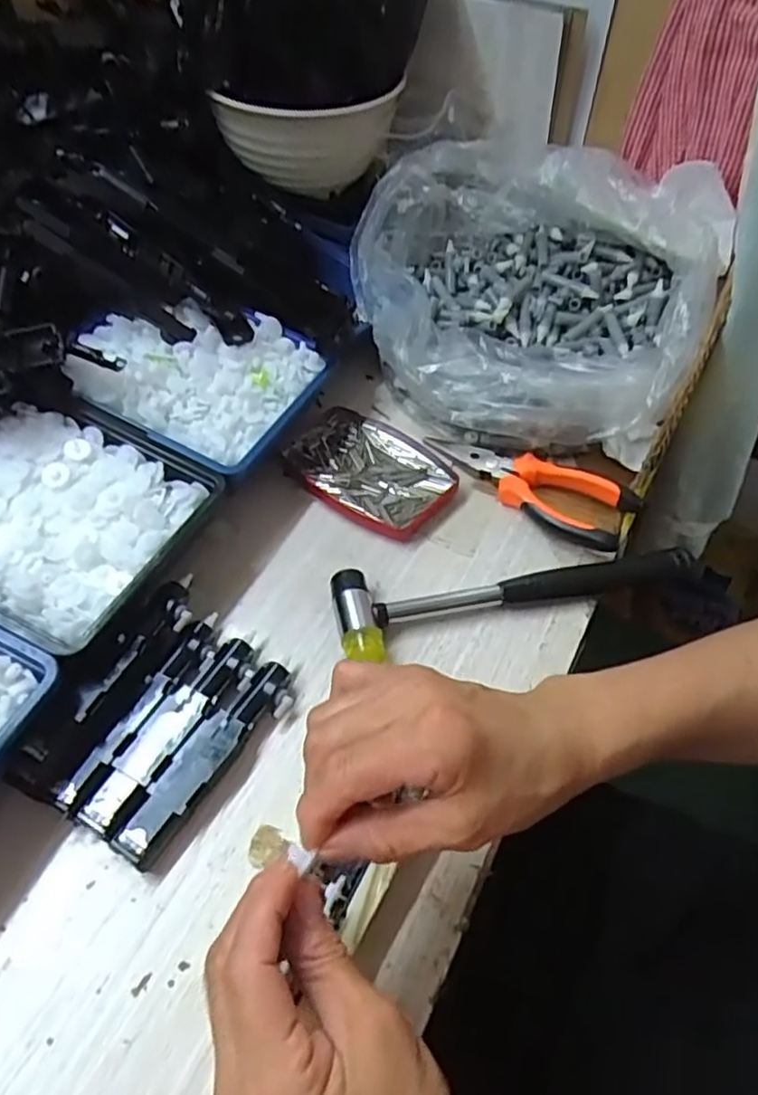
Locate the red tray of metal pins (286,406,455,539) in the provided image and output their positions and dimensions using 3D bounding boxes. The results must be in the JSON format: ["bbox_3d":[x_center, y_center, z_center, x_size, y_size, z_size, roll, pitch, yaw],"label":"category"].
[{"bbox_3d":[-0.009,-0.055,0.495,0.122,0.012,0.088,29,56,20],"label":"red tray of metal pins"}]

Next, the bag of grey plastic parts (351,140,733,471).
[{"bbox_3d":[0.105,-0.190,0.526,0.268,0.138,0.222,20,53,13],"label":"bag of grey plastic parts"}]

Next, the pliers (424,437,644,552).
[{"bbox_3d":[0.101,-0.047,0.480,0.153,0.030,0.048,31,56,21],"label":"pliers"}]

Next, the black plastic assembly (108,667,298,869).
[{"bbox_3d":[-0.088,0.110,0.358,0.027,0.019,0.118,30,56,20],"label":"black plastic assembly"}]

